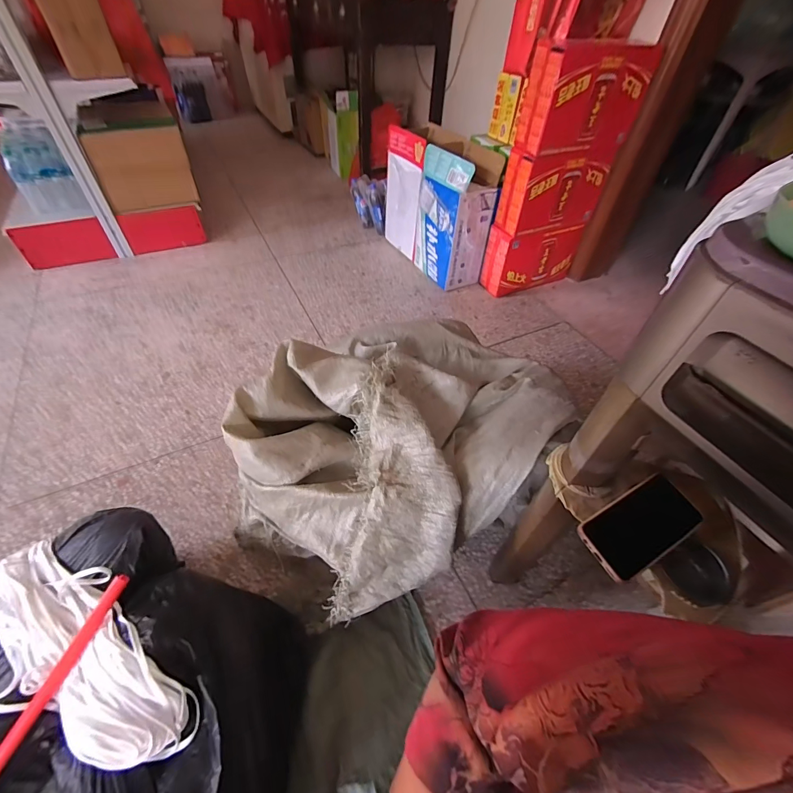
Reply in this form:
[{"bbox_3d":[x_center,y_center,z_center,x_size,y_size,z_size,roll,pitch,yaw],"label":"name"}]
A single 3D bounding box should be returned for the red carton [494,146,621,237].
[{"bbox_3d":[0.608,-0.807,1.454,0.406,0.273,0.119,-20,53,-20],"label":"red carton"}]

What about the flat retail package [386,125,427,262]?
[{"bbox_3d":[0.029,-0.894,1.699,0.031,0.487,0.287,-21,53,-23],"label":"flat retail package"}]

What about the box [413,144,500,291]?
[{"bbox_3d":[0.239,-0.737,1.588,0.190,0.478,0.282,-22,53,-21],"label":"box"}]

